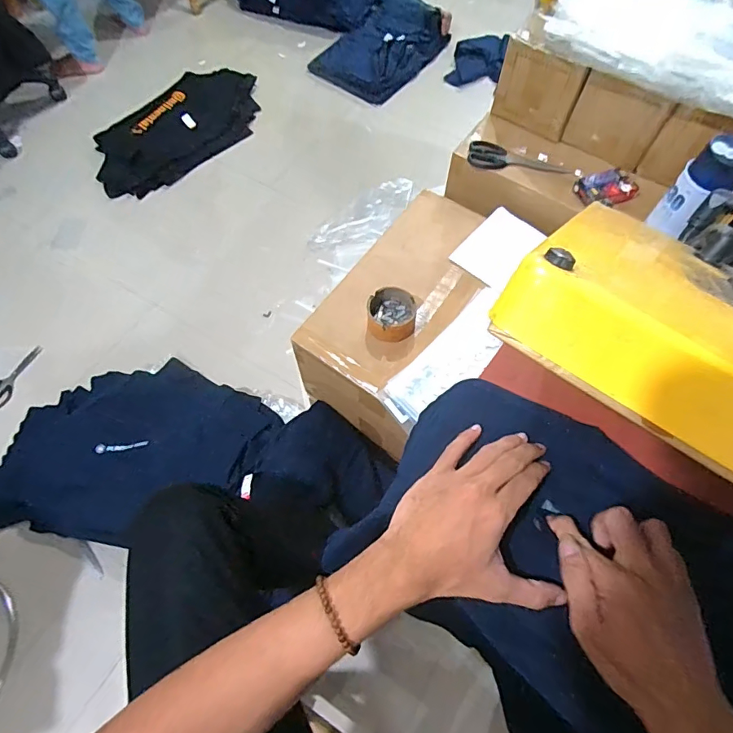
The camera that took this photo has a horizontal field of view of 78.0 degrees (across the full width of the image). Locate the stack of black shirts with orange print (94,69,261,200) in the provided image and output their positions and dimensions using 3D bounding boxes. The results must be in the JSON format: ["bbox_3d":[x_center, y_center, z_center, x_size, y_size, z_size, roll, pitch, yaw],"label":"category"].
[{"bbox_3d":[-0.656,-0.860,1.635,0.283,0.077,0.704,44,68,-10],"label":"stack of black shirts with orange print"}]

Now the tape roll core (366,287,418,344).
[{"bbox_3d":[0.045,-0.093,0.768,0.083,0.042,0.104,10,64,5],"label":"tape roll core"}]

